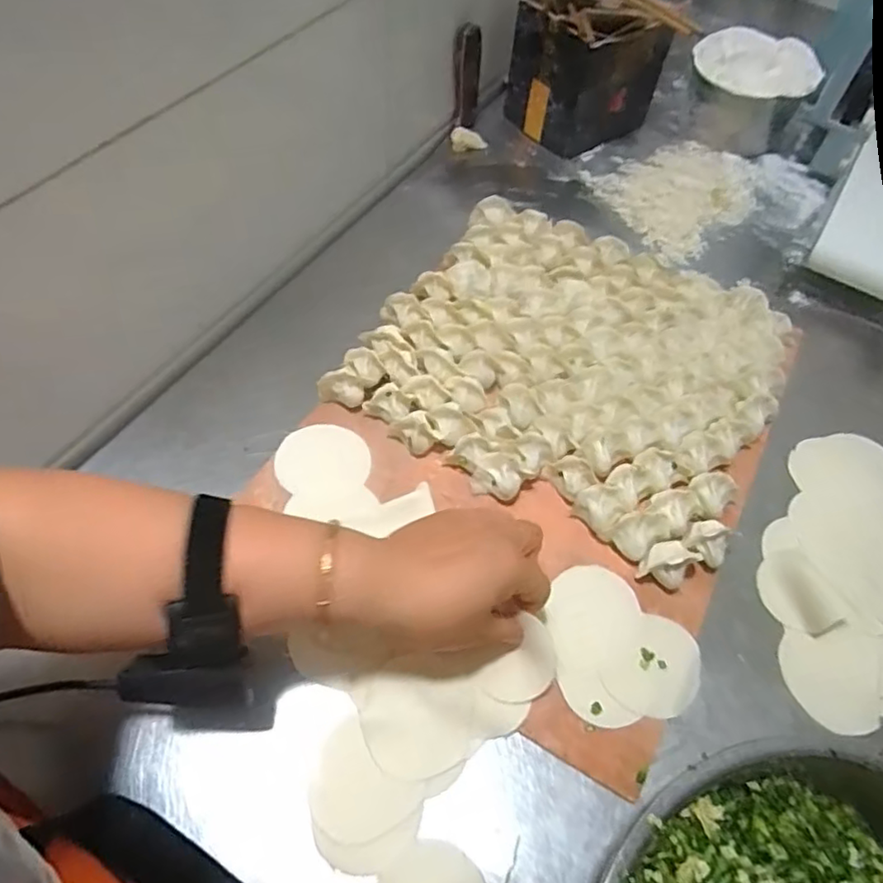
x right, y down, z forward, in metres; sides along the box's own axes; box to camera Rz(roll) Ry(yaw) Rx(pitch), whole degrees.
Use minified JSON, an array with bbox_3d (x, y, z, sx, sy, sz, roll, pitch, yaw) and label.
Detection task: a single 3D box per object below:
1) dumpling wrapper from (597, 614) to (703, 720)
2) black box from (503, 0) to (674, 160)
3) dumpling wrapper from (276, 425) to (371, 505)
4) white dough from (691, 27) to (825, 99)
[{"bbox_3d":[0.152,0.161,0.448,0.069,0.004,0.073,2,60,-4],"label":"dumpling wrapper"},{"bbox_3d":[0.174,-0.462,0.748,0.141,0.149,0.137,-39,68,-24],"label":"black box"},{"bbox_3d":[-0.099,0.019,0.515,0.076,0.004,0.075,-9,56,-3],"label":"dumpling wrapper"},{"bbox_3d":[0.389,-0.464,0.760,0.144,0.027,0.112,26,60,12],"label":"white dough"}]

